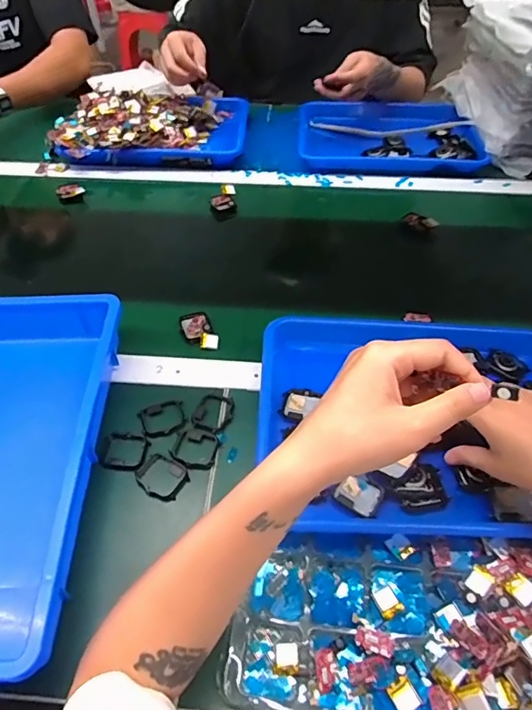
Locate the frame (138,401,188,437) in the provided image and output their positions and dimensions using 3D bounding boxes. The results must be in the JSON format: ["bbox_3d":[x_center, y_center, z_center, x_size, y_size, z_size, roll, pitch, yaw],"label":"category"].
[{"bbox_3d":[-0.108,0.067,0.522,0.047,0.004,0.040,-16,50,-14],"label":"frame"}]

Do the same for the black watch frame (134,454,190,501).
[{"bbox_3d":[-0.103,0.119,0.483,0.048,0.011,0.039,24,52,20],"label":"black watch frame"}]

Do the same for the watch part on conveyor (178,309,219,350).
[{"bbox_3d":[-0.082,-0.029,0.603,0.038,0.014,0.060,-19,51,-16],"label":"watch part on conveyor"}]

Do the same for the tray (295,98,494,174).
[{"bbox_3d":[0.207,-0.395,0.882,0.297,0.045,0.258,2,48,2],"label":"tray"}]

